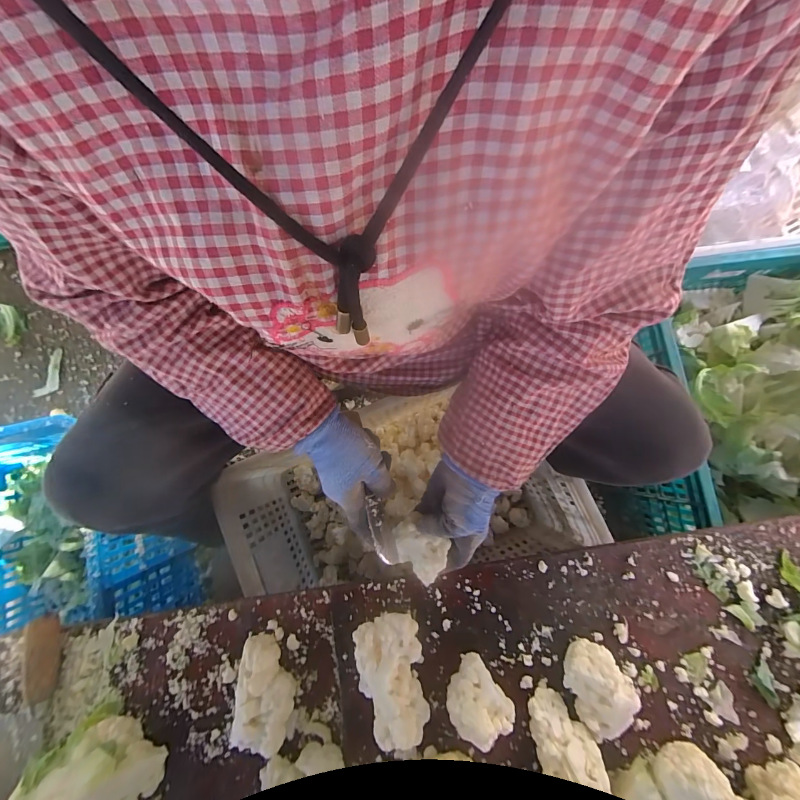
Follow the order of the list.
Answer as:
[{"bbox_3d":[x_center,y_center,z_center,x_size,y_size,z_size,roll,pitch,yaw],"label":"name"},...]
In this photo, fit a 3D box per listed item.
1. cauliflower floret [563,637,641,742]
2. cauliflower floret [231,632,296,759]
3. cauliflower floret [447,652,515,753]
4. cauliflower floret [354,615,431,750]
[{"bbox_3d":[0.202,0.294,0.370,0.066,0.054,0.075,-39,82,-6],"label":"cauliflower floret"},{"bbox_3d":[-0.135,0.299,0.373,0.053,0.051,0.098,1,82,0],"label":"cauliflower floret"},{"bbox_3d":[0.078,0.309,0.364,0.055,0.050,0.067,-38,83,-5],"label":"cauliflower floret"},{"bbox_3d":[-0.007,0.284,0.368,0.064,0.054,0.110,-12,82,-2],"label":"cauliflower floret"}]

